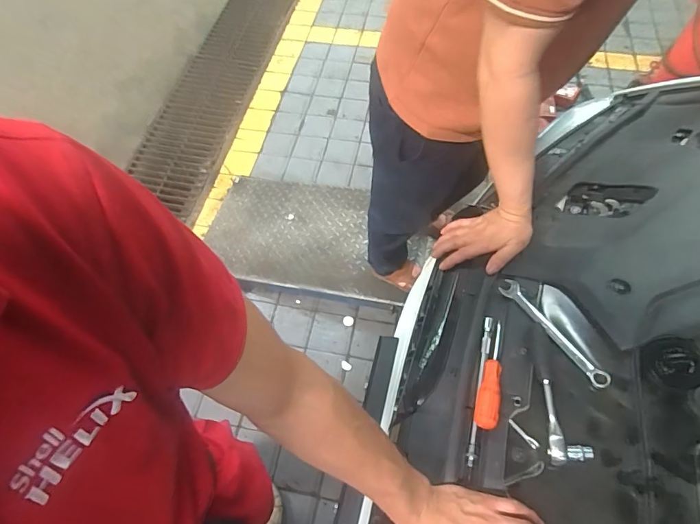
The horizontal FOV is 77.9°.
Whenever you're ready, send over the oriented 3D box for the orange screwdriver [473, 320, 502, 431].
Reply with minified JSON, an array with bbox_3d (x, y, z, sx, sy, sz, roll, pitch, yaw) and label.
[{"bbox_3d":[0.202,0.156,0.615,0.032,0.027,0.158,14,61,10],"label":"orange screwdriver"}]

